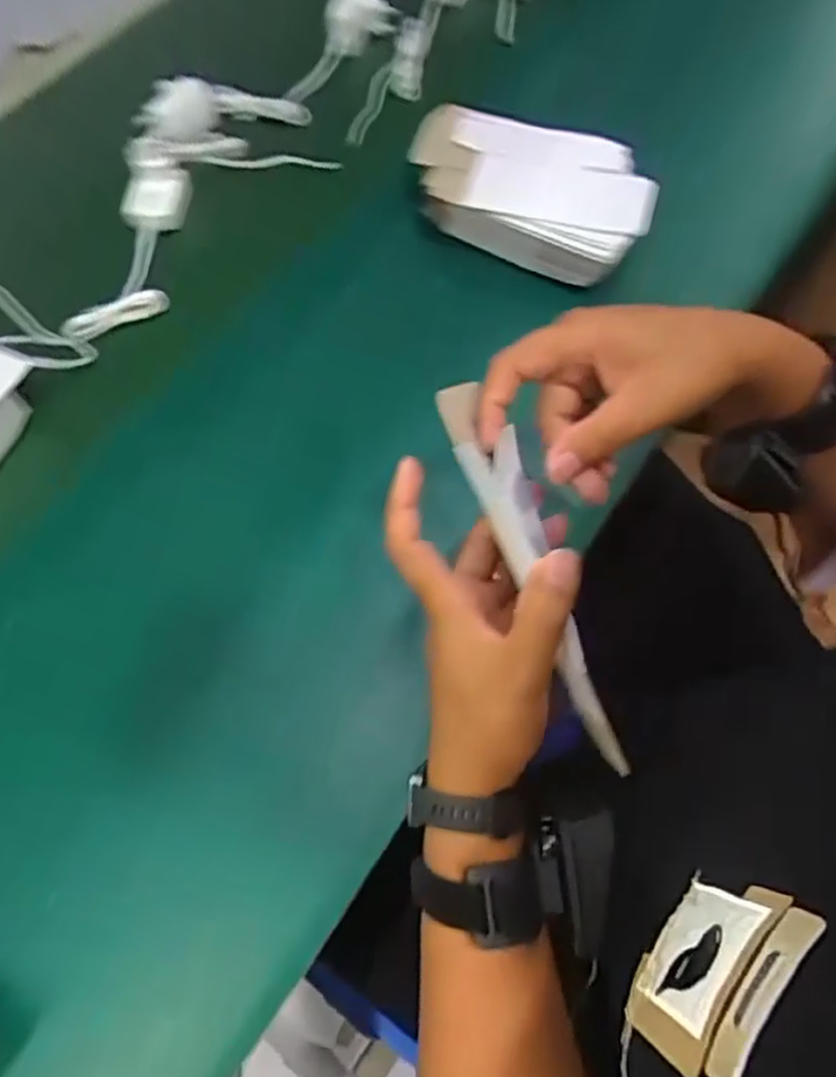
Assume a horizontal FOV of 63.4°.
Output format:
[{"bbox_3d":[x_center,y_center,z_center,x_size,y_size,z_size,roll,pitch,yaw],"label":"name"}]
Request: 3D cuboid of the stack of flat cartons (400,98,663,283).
[{"bbox_3d":[0.090,-0.294,0.566,0.202,0.057,0.109,27,73,11],"label":"stack of flat cartons"}]

